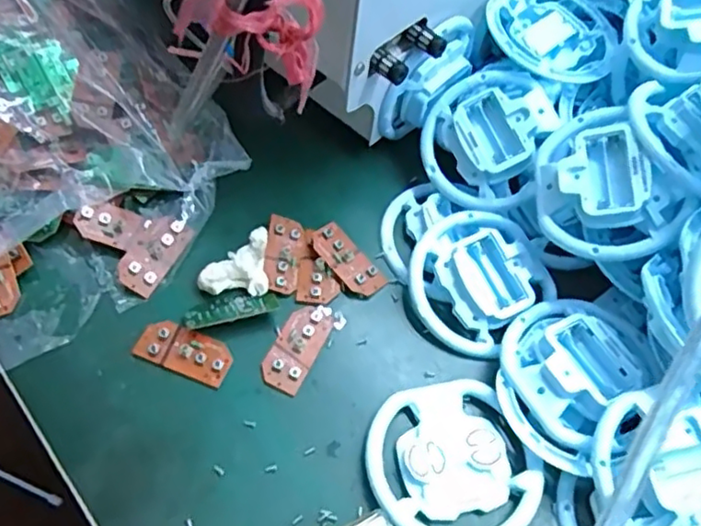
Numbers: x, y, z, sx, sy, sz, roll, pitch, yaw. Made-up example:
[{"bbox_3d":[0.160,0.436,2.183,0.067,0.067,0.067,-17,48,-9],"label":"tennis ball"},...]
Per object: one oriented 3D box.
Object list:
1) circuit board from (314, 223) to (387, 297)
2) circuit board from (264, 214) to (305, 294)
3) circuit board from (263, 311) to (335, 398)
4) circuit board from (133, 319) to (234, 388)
[{"bbox_3d":[-0.002,-0.002,0.459,0.027,0.008,0.061,-36,67,-23],"label":"circuit board"},{"bbox_3d":[-0.047,-0.007,0.459,0.028,0.005,0.063,13,56,-18],"label":"circuit board"},{"bbox_3d":[-0.035,0.056,0.424,0.029,0.004,0.059,24,59,10],"label":"circuit board"},{"bbox_3d":[-0.106,0.057,0.414,0.060,0.007,0.028,20,59,8],"label":"circuit board"}]

